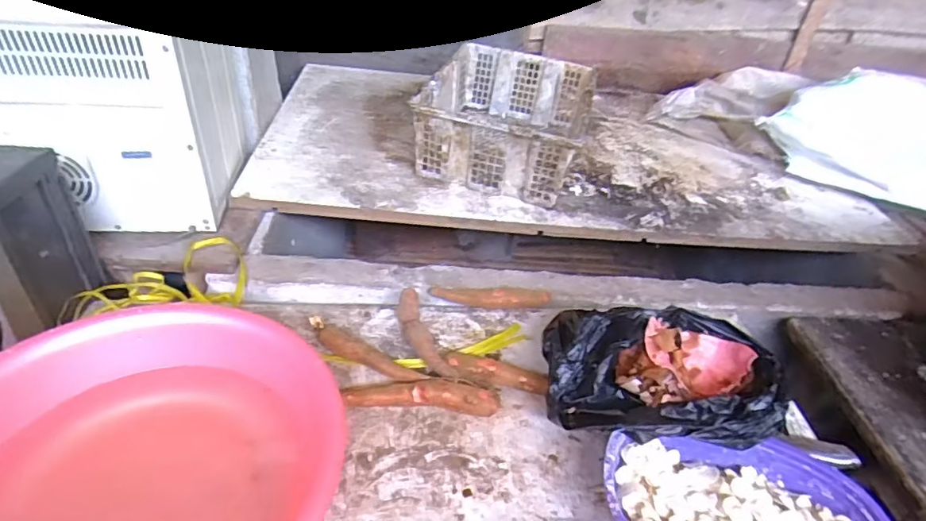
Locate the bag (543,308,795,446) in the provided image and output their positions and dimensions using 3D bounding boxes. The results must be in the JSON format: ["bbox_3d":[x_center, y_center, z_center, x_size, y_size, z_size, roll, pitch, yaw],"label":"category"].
[{"bbox_3d":[0.251,0.151,0.711,0.275,0.123,0.206,8,36,2],"label":"bag"}]

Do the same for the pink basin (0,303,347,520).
[{"bbox_3d":[-0.343,0.222,0.550,0.411,0.117,0.389,5,36,-3],"label":"pink basin"}]

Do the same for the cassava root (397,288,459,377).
[{"bbox_3d":[-0.062,0.114,0.804,0.038,0.035,0.186,-10,39,-22],"label":"cassava root"}]

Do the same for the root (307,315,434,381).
[{"bbox_3d":[-0.141,0.137,0.765,0.200,0.035,0.028,22,39,20],"label":"root"}]

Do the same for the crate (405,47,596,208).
[{"bbox_3d":[0.105,-0.326,1.238,0.329,0.174,0.485,13,36,9],"label":"crate"}]

